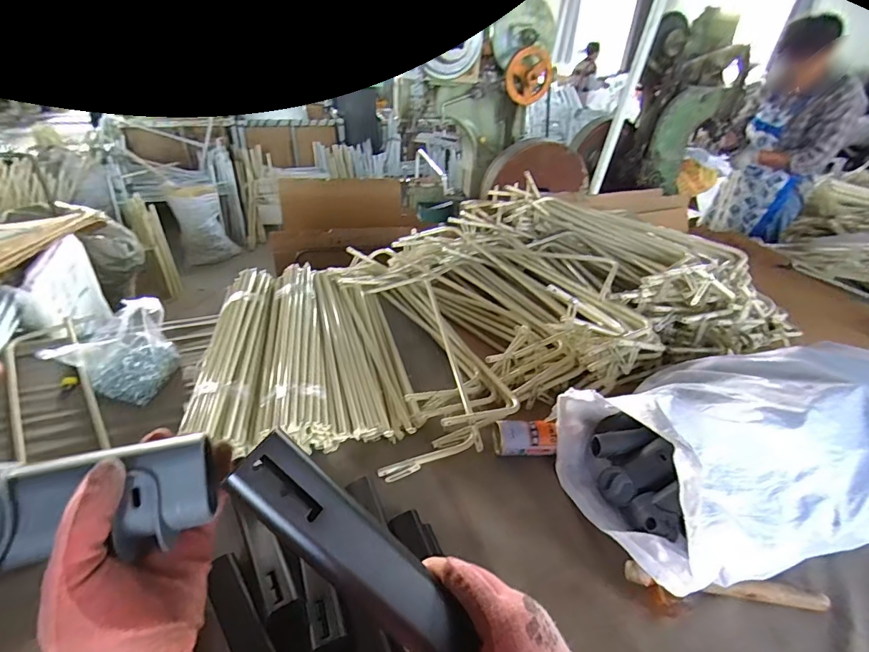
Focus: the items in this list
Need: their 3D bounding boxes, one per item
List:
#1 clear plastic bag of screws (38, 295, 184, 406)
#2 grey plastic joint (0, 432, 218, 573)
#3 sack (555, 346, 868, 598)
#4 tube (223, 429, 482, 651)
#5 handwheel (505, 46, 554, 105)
[{"bbox_3d":[-0.740,0.042,1.044,0.295,0.121,0.212,17,36,20],"label":"clear plastic bag of screws"},{"bbox_3d":[-0.221,0.110,0.269,0.159,0.045,0.062,-7,76,-18],"label":"grey plastic joint"},{"bbox_3d":[0.591,0.184,0.763,0.664,0.243,0.353,-6,34,-13],"label":"sack"},{"bbox_3d":[-0.049,0.157,0.300,0.203,0.021,0.043,46,38,-7],"label":"tube"},{"bbox_3d":[0.321,-0.845,1.499,0.164,0.171,0.049,-10,51,-1],"label":"handwheel"}]

